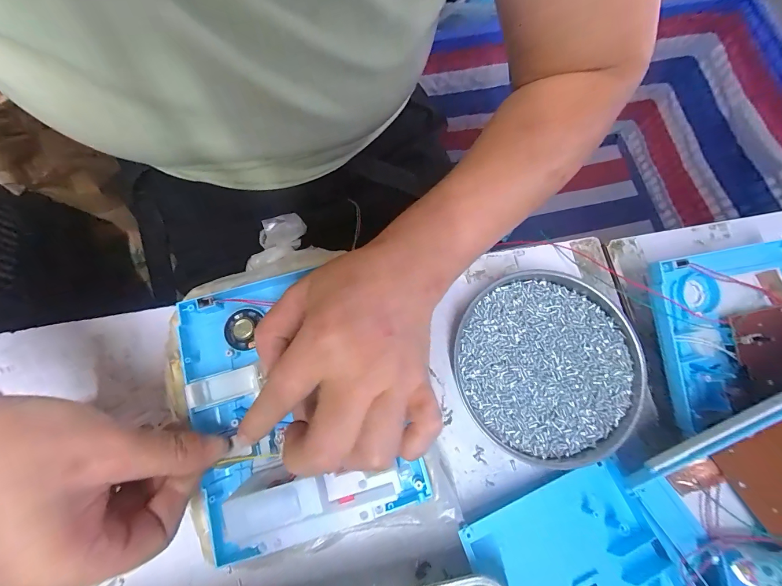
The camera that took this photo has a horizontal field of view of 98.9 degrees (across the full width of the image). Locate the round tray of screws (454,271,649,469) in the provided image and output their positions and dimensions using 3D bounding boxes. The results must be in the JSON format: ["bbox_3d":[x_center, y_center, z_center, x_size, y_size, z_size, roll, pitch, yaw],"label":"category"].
[{"bbox_3d":[0.116,0.055,0.252,0.130,0.016,0.138,0,75,-1],"label":"round tray of screws"}]

